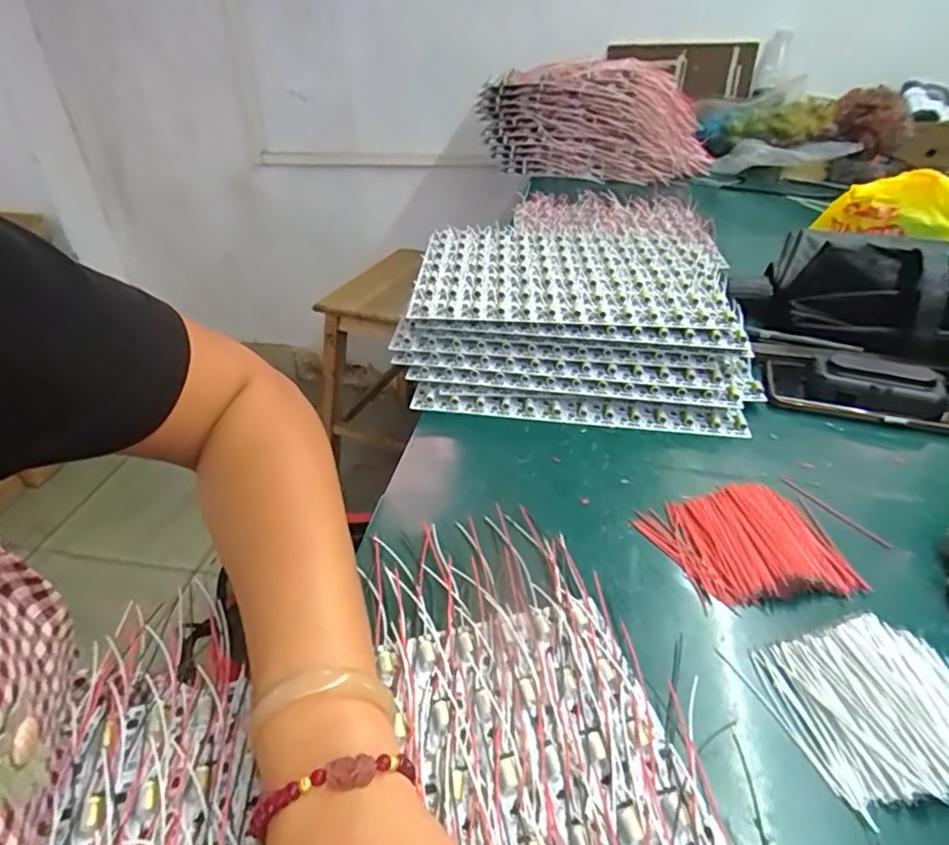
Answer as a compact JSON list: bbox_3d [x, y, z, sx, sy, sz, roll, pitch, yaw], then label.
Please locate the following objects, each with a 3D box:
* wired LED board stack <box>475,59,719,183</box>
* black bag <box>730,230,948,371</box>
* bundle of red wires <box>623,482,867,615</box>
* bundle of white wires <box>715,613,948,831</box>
[{"bbox_3d":[0.234,-0.584,1.158,0.421,0.187,0.160,16,45,23],"label":"wired LED board stack"},{"bbox_3d":[0.390,-0.134,0.616,0.225,0.103,0.104,26,43,28],"label":"black bag"},{"bbox_3d":[0.180,0.078,0.397,0.117,0.016,0.091,-8,38,-10],"label":"bundle of red wires"},{"bbox_3d":[0.207,0.144,0.300,0.108,0.016,0.090,-7,38,-9],"label":"bundle of white wires"}]

